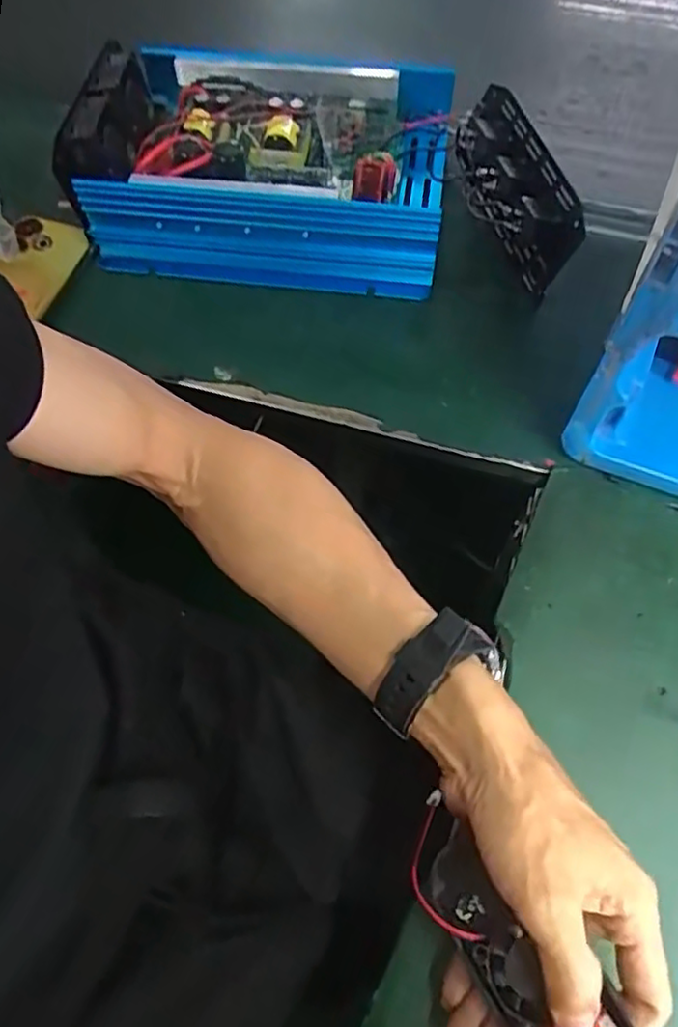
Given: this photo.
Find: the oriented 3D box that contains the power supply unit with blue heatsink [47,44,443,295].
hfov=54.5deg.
[{"bbox_3d":[-0.061,-0.315,0.577,0.305,0.088,0.233,8,63,5],"label":"power supply unit with blue heatsink"}]

